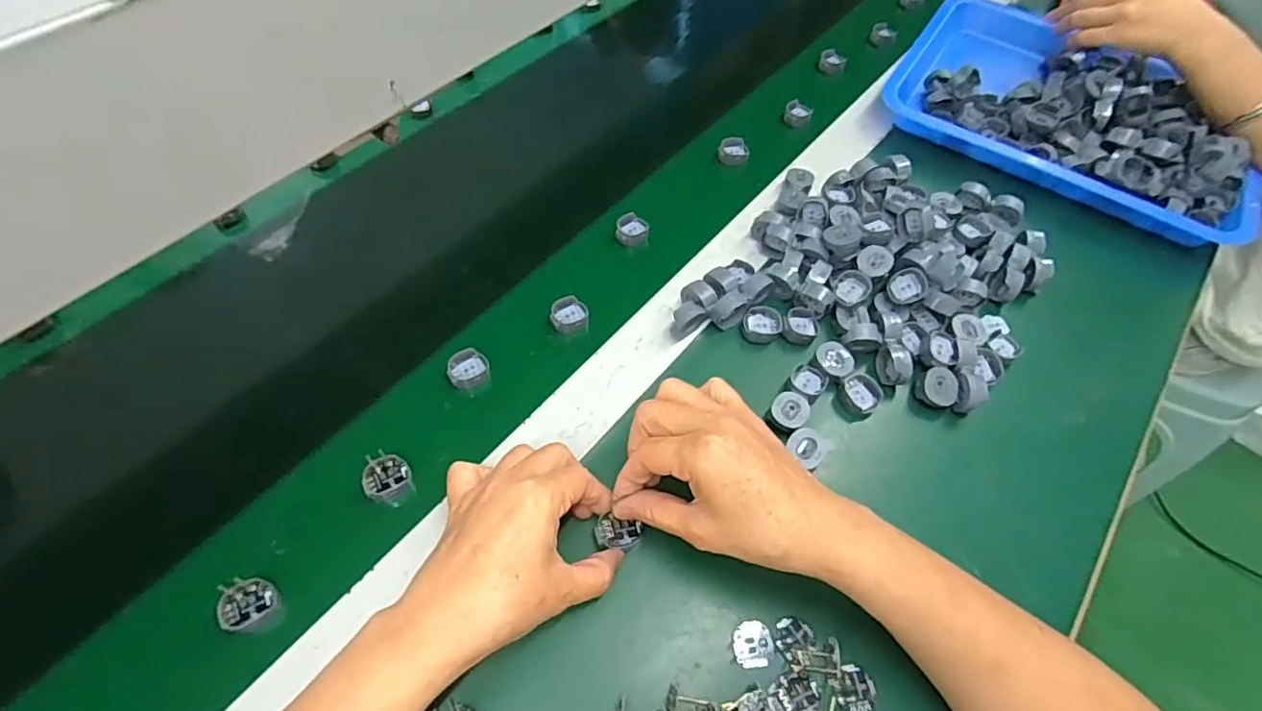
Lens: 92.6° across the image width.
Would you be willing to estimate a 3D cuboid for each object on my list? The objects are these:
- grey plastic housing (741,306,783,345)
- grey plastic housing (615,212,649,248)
[{"bbox_3d":[0.101,-0.023,0.464,0.029,0.012,0.029,2,58,-3],"label":"grey plastic housing"},{"bbox_3d":[0.001,-0.109,0.534,0.028,0.016,0.030,-1,58,-5],"label":"grey plastic housing"}]

